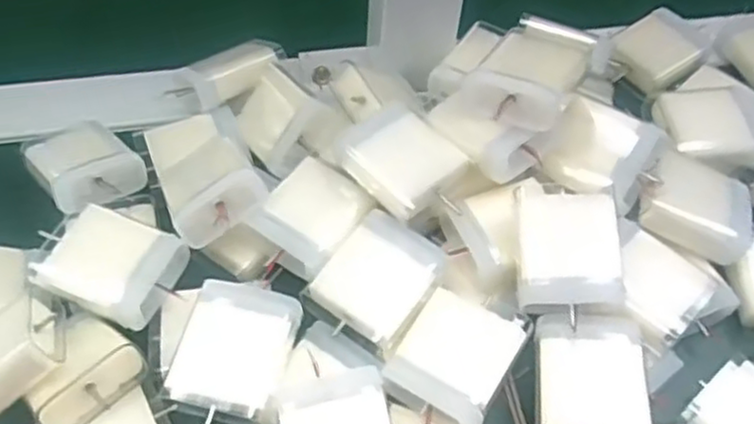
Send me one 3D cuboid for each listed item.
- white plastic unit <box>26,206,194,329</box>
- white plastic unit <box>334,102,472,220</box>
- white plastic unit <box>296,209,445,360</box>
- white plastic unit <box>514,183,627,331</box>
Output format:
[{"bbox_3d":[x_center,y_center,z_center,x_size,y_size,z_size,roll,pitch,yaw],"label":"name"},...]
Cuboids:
[{"bbox_3d":[-0.111,0.024,0.313,0.050,0.017,0.042,19,55,12],"label":"white plastic unit"},{"bbox_3d":[0.012,-0.025,0.326,0.041,0.012,0.046,-37,62,-26],"label":"white plastic unit"},{"bbox_3d":[0.002,0.029,0.311,0.046,0.017,0.052,36,60,22],"label":"white plastic unit"},{"bbox_3d":[0.077,0.015,0.302,0.040,0.018,0.051,2,53,-1],"label":"white plastic unit"}]

